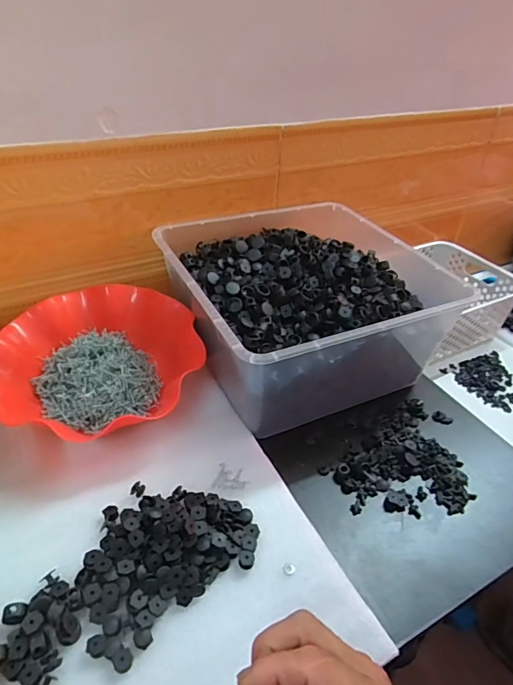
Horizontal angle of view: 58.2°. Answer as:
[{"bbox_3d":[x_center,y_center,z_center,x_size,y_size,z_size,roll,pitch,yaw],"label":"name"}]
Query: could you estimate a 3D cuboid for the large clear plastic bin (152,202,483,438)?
[{"bbox_3d":[0.051,-0.058,0.602,0.294,0.135,0.311,-15,44,-23],"label":"large clear plastic bin"}]

